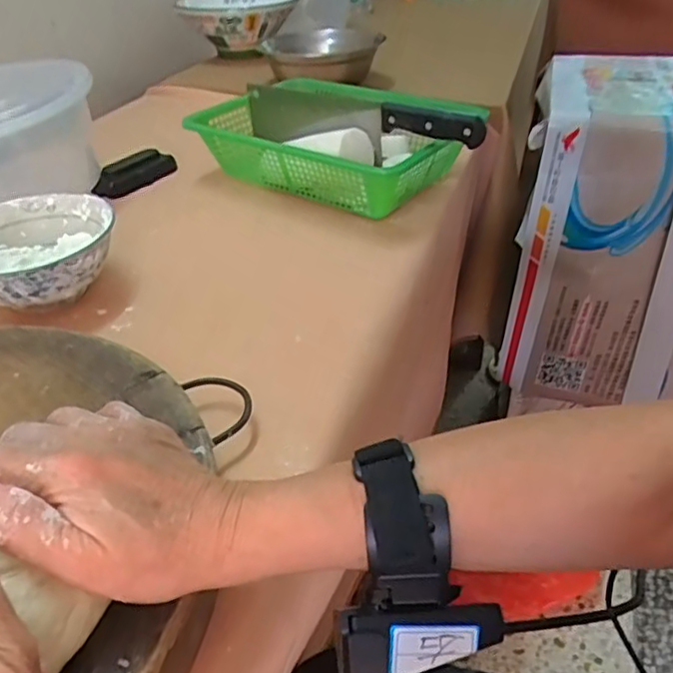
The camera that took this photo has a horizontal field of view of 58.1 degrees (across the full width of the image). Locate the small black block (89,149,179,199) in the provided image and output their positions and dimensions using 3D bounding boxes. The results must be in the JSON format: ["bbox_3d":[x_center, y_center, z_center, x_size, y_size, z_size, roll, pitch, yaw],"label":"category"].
[{"bbox_3d":[-0.252,-0.206,0.759,0.042,0.028,0.108,14,40,21],"label":"small black block"}]

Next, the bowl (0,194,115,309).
[{"bbox_3d":[-0.269,-0.069,0.542,0.139,0.057,0.143,-12,38,-13],"label":"bowl"}]

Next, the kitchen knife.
[{"bbox_3d":[0.016,-0.222,0.676,0.307,0.091,0.033,21,42,28],"label":"kitchen knife"}]

